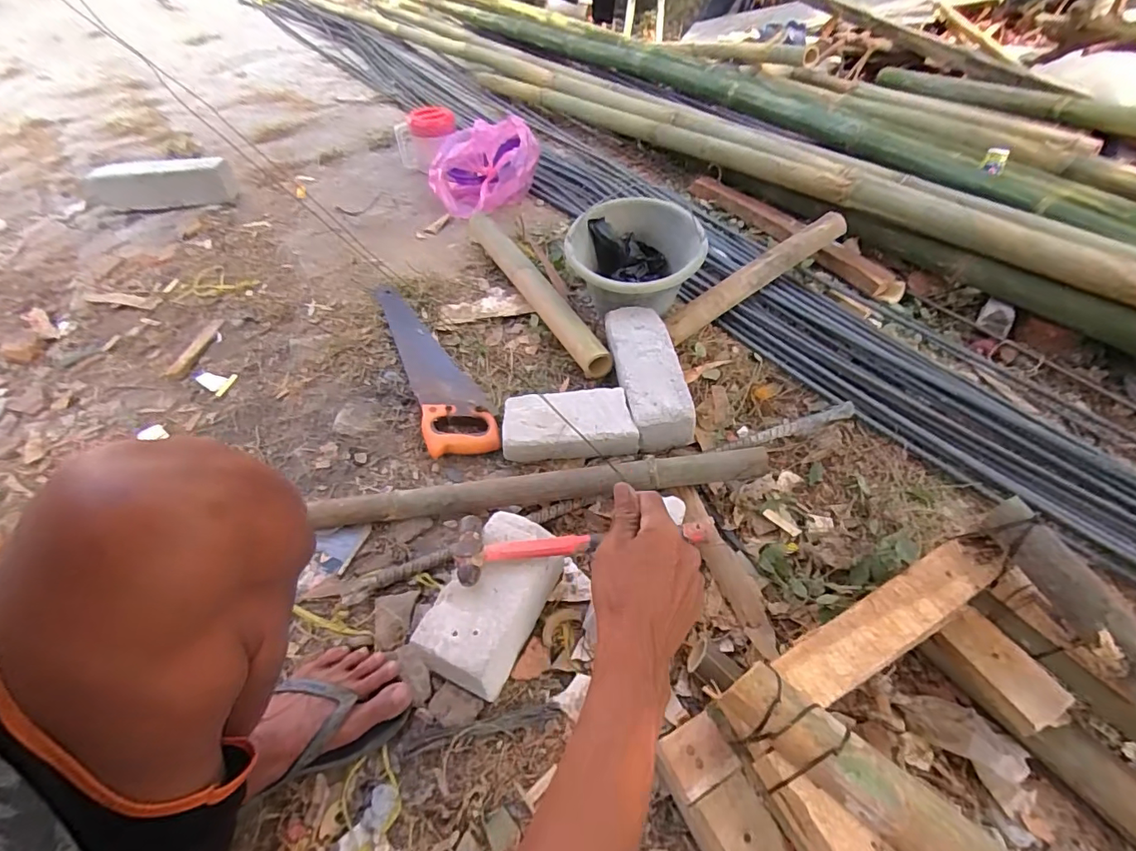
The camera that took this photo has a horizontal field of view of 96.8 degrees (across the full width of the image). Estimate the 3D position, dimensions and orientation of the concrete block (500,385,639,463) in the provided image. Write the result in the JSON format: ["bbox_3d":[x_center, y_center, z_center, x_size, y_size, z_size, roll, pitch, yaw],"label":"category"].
[{"bbox_3d":[0.003,-0.002,0.835,0.218,0.065,0.102,-1,50,1],"label":"concrete block"}]

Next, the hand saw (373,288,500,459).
[{"bbox_3d":[-0.262,-0.131,0.974,0.122,0.023,0.500,-20,53,-14],"label":"hand saw"}]

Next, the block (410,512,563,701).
[{"bbox_3d":[-0.093,0.220,0.640,0.100,0.100,0.196,20,54,17],"label":"block"}]

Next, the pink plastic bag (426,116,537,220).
[{"bbox_3d":[-0.227,-0.692,1.357,0.291,0.158,0.261,-5,50,-3],"label":"pink plastic bag"}]

